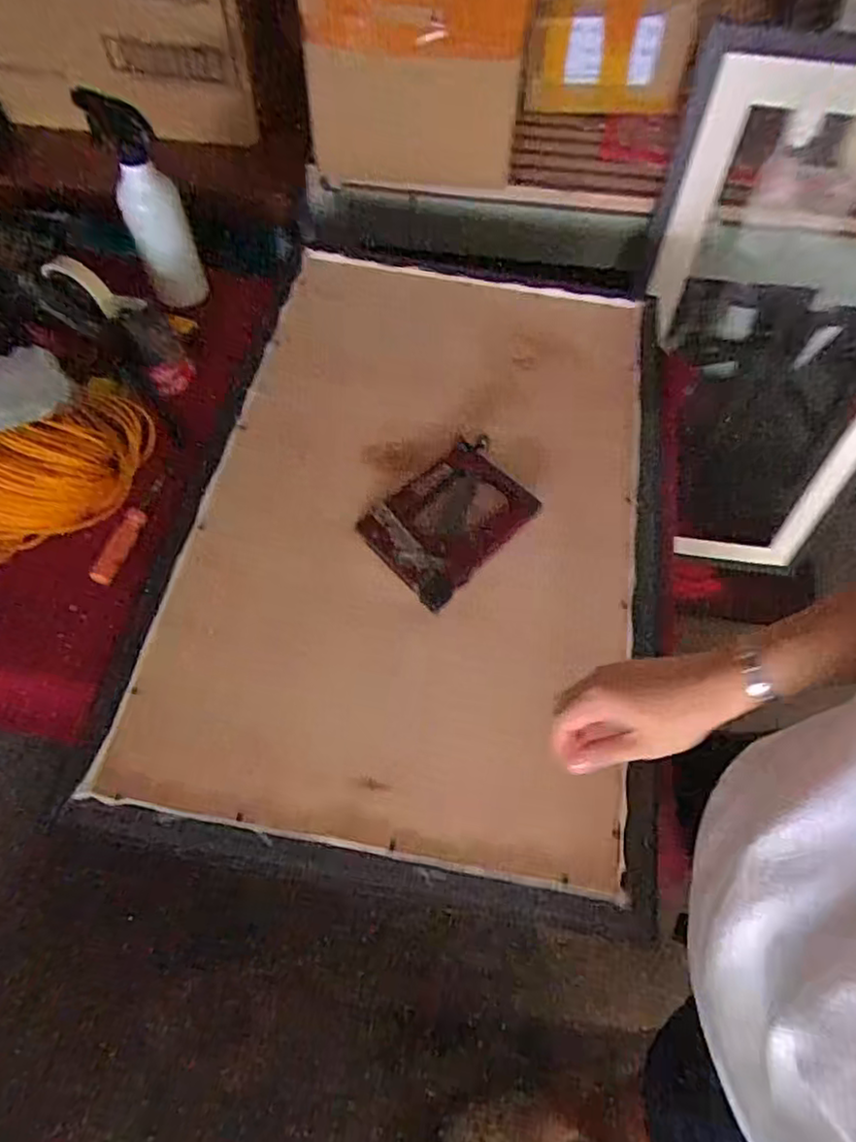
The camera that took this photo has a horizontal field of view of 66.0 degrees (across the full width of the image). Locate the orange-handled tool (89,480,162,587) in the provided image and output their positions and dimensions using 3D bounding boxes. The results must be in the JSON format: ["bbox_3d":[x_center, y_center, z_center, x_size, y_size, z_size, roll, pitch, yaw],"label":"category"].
[{"bbox_3d":[-0.315,-0.043,0.699,0.021,0.018,0.126,20,63,8],"label":"orange-handled tool"}]

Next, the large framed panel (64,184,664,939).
[{"bbox_3d":[0.006,-0.135,0.734,0.500,0.038,0.874,10,62,3],"label":"large framed panel"}]

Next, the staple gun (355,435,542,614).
[{"bbox_3d":[0.026,-0.056,0.686,0.166,0.027,0.118,-40,83,-13],"label":"staple gun"}]

